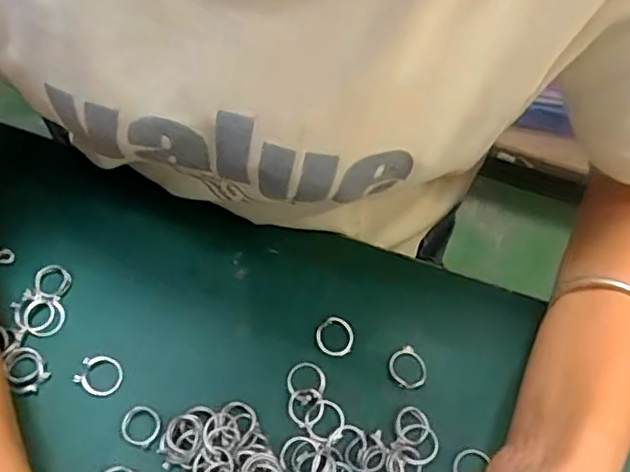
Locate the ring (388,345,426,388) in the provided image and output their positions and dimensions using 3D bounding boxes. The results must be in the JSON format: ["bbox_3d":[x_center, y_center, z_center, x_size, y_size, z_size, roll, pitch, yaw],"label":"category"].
[{"bbox_3d":[0.053,0.075,0.353,0.020,0.004,0.023,-30,67,-18],"label":"ring"}]

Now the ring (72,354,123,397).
[{"bbox_3d":[-0.120,0.076,0.344,0.024,0.004,0.022,1,61,-2],"label":"ring"}]

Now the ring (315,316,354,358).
[{"bbox_3d":[0.012,0.058,0.361,0.022,0.004,0.022,1,61,-2],"label":"ring"}]

